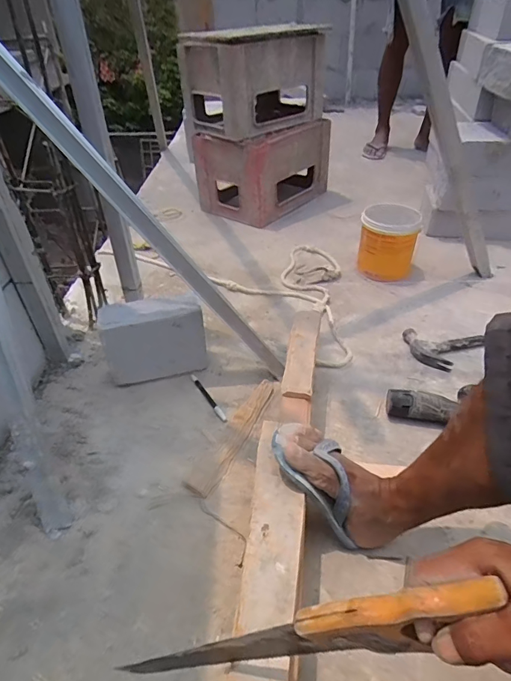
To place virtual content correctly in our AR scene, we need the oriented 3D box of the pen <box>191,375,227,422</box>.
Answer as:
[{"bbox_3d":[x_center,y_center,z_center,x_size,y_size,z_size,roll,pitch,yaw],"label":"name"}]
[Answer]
[{"bbox_3d":[-0.094,0.114,0.849,0.015,0.009,0.144,-22,42,-23],"label":"pen"}]

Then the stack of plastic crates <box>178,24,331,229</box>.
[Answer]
[{"bbox_3d":[0.018,-0.779,1.536,0.372,0.542,0.462,25,47,29],"label":"stack of plastic crates"}]

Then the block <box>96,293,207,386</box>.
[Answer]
[{"bbox_3d":[-0.208,0.001,0.873,0.197,0.162,0.080,-12,39,-11],"label":"block"}]

